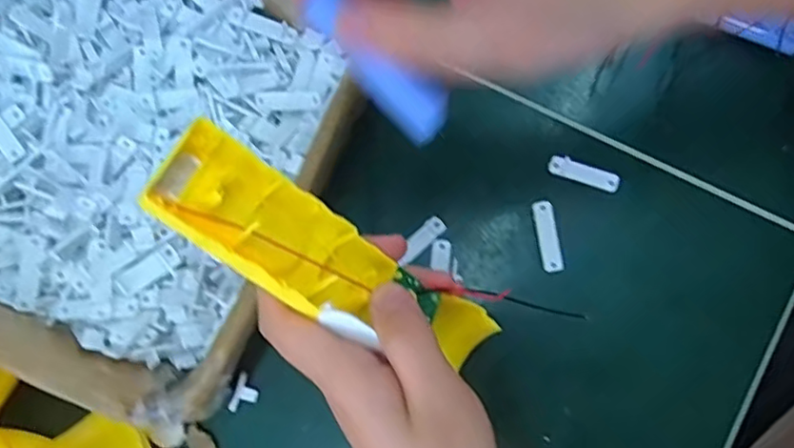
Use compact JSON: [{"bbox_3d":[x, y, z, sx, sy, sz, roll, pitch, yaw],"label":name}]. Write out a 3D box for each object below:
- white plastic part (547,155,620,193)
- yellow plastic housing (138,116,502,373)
[{"bbox_3d":[0.102,-0.028,0.344,0.038,0.004,0.011,21,81,9],"label":"white plastic part"},{"bbox_3d":[-0.021,0.017,0.256,0.156,0.021,0.043,32,78,-24],"label":"yellow plastic housing"}]

